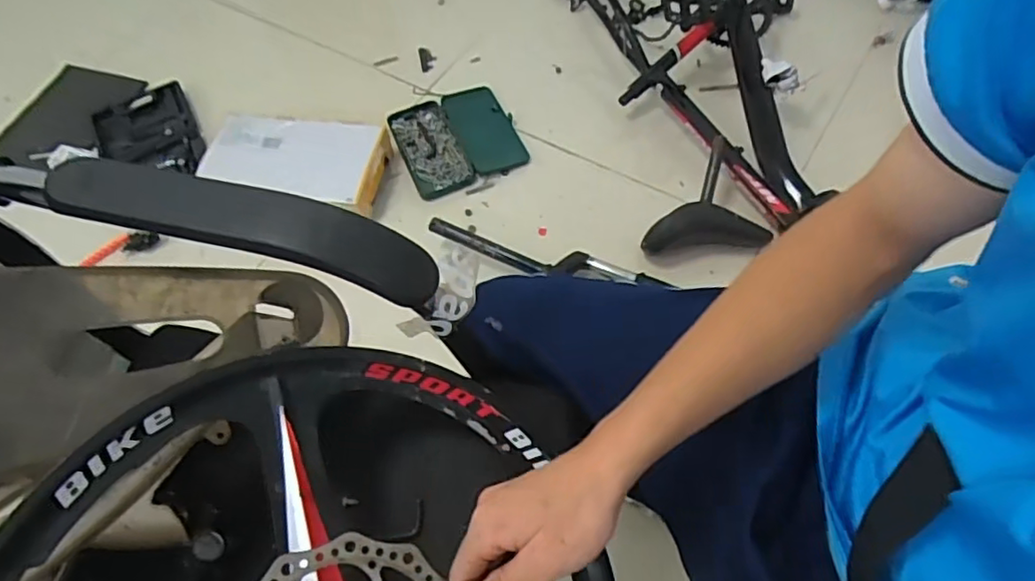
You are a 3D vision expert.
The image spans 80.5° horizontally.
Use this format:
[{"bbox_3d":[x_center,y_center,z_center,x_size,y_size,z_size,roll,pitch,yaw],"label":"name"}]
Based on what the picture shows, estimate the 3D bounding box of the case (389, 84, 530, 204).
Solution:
[{"bbox_3d":[-0.127,-0.319,1.287,0.240,0.034,0.246,-22,60,-8],"label":"case"}]

